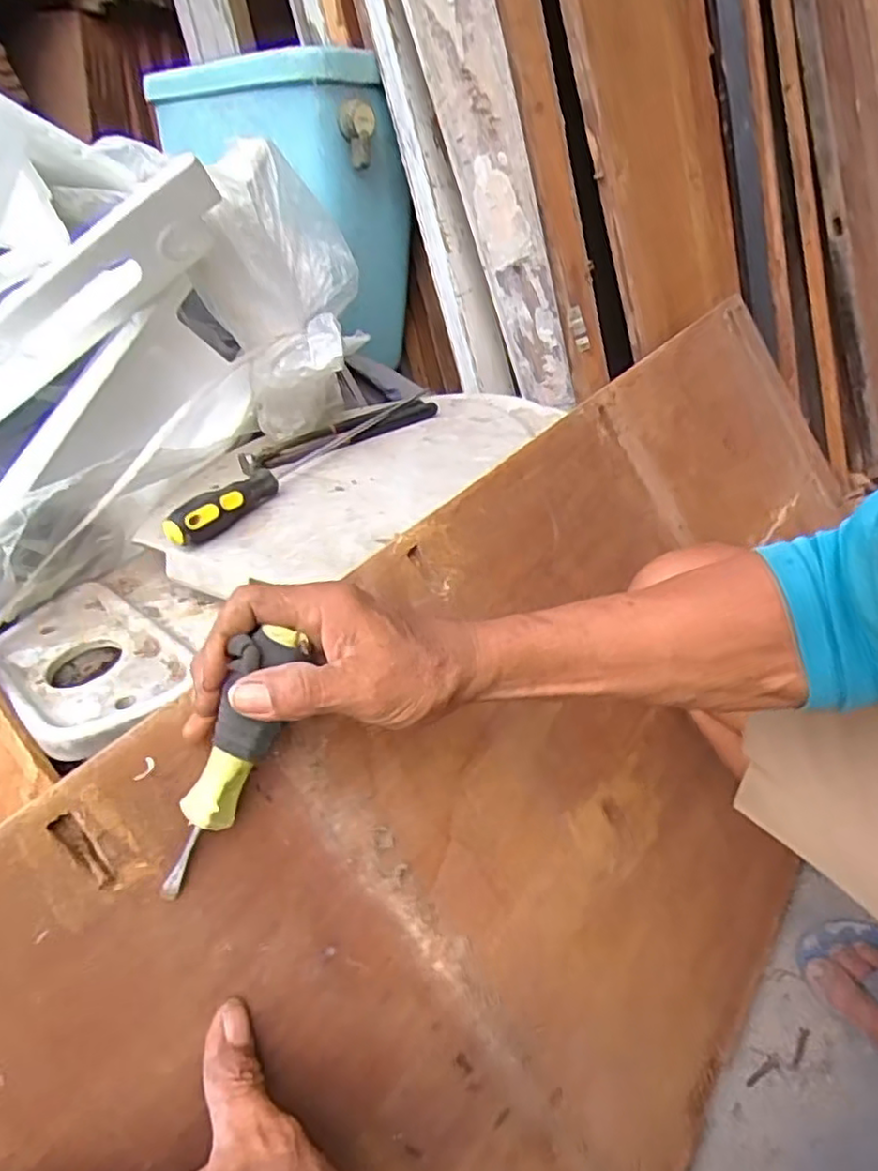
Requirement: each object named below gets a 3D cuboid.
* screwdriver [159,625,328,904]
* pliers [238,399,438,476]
[{"bbox_3d":[-0.103,0.088,0.340,0.027,0.138,0.032,20,-2,35],"label":"screwdriver"},{"bbox_3d":[-0.095,-0.151,0.686,0.215,0.021,0.033,-27,38,-30],"label":"pliers"}]

